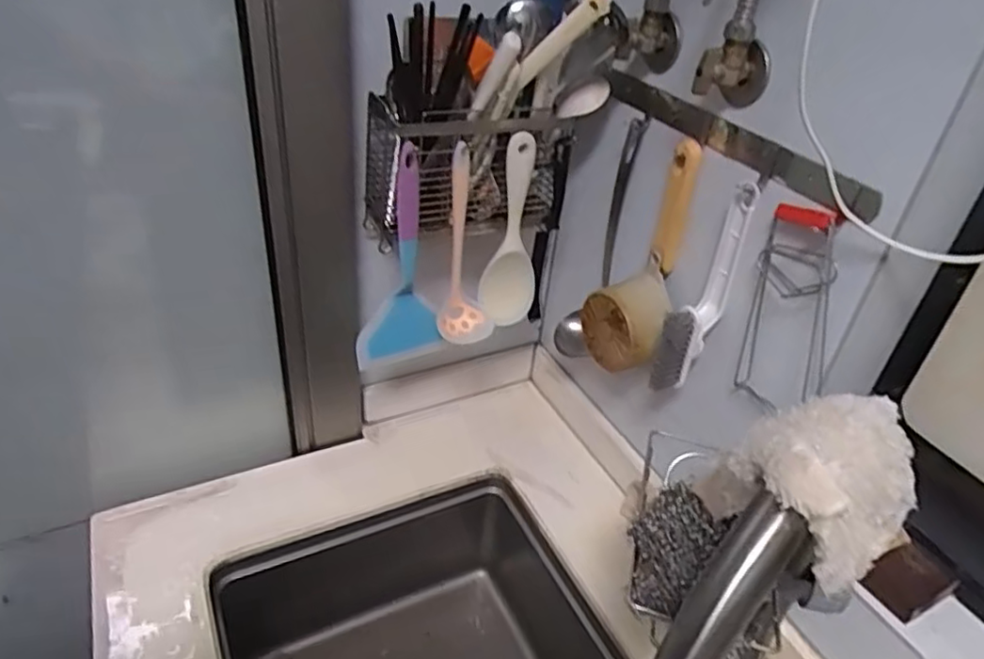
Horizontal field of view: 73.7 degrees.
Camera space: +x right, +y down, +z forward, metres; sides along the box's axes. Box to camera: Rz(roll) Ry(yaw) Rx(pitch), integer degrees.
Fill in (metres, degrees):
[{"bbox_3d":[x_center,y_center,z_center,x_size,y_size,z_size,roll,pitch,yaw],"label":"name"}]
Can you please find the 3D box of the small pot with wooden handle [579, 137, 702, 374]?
[{"bbox_3d":[0.144,-0.062,0.651,0.085,0.231,0.070,11,35,8],"label":"small pot with wooden handle"}]

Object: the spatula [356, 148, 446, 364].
[{"bbox_3d":[-0.099,-0.070,0.676,0.088,0.235,0.033,-9,37,-19],"label":"spatula"}]

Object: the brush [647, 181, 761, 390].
[{"bbox_3d":[0.195,-0.033,0.612,0.045,0.203,0.058,18,37,17],"label":"brush"}]

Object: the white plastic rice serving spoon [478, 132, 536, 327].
[{"bbox_3d":[0.023,-0.097,0.702,0.036,0.216,0.046,32,43,33],"label":"white plastic rice serving spoon"}]

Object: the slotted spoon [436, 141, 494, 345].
[{"bbox_3d":[-0.023,-0.083,0.678,0.056,0.203,0.061,4,35,-3],"label":"slotted spoon"}]

